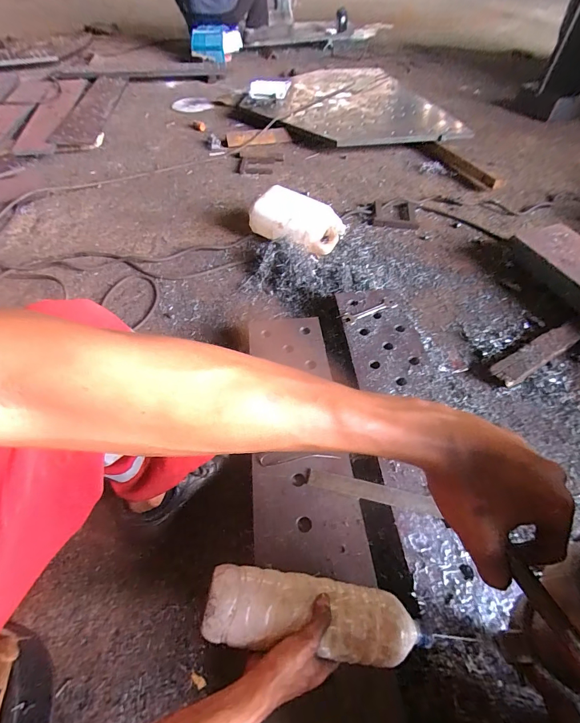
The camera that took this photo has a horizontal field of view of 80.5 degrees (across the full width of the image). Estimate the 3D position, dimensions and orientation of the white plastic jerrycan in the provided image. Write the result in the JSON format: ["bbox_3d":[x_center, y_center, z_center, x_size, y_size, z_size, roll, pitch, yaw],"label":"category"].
[{"bbox_3d":[0.030,-0.499,1.207,0.293,0.116,0.224,32,59,22],"label":"white plastic jerrycan"}]

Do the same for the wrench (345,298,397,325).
[{"bbox_3d":[0.222,-0.139,0.942,0.152,0.009,0.041,-23,56,-17],"label":"wrench"}]

